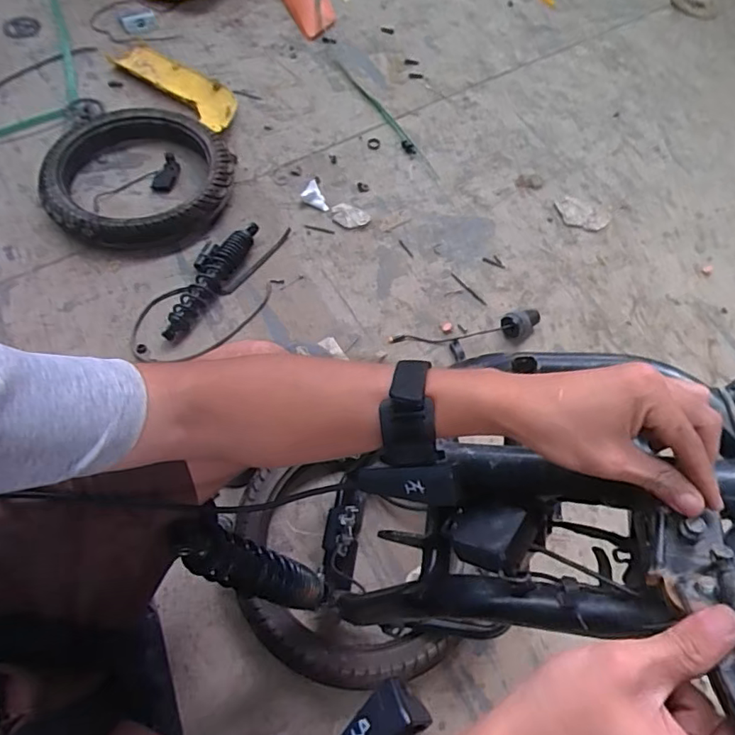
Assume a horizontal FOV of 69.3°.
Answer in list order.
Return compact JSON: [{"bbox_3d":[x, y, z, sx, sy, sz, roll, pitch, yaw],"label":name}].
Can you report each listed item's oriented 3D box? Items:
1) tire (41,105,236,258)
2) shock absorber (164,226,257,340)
[{"bbox_3d":[-0.447,-0.392,1.074,0.338,0.085,0.360,1,63,-2],"label":"tire"},{"bbox_3d":[-0.300,-0.169,0.991,0.066,0.044,0.265,26,64,10],"label":"shock absorber"}]

